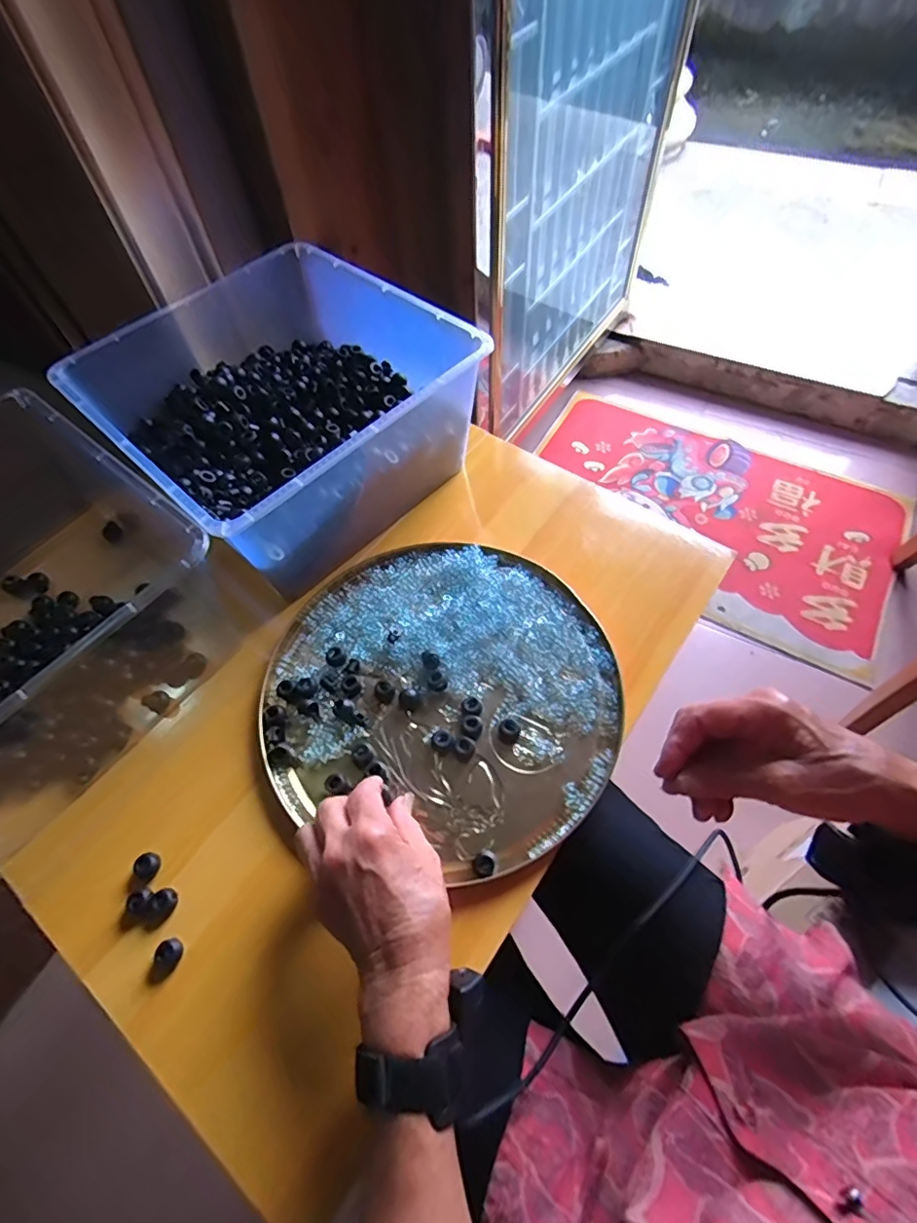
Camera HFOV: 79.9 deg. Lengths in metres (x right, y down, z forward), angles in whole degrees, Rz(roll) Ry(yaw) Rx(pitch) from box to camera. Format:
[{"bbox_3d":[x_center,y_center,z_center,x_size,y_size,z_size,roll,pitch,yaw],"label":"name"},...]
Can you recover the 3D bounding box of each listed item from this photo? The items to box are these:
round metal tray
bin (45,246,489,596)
[{"bbox_3d":[-0.013,0.058,0.469,0.291,0.020,0.265,-1,59,2],"label":"round metal tray"},{"bbox_3d":[-0.184,-0.210,0.558,0.334,0.131,0.295,39,68,22],"label":"bin"}]

